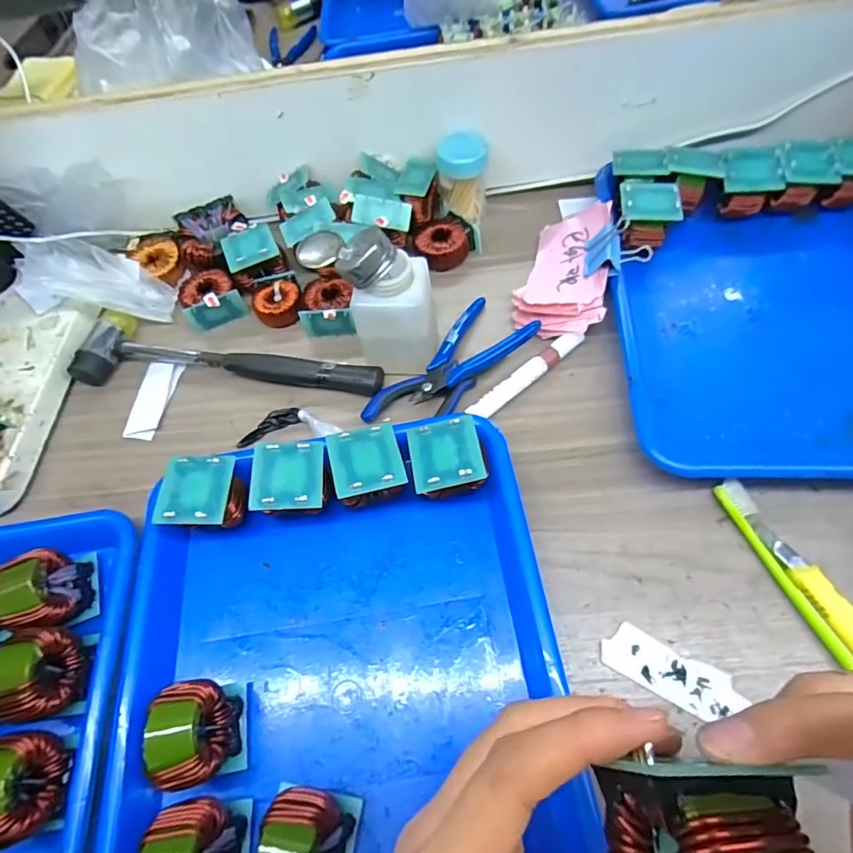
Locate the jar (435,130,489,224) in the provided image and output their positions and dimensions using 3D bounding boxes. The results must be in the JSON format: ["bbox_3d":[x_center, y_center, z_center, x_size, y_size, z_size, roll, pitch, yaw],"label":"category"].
[{"bbox_3d":[0.033,-0.230,0.470,0.045,0.065,0.043,-4,60,4],"label":"jar"}]

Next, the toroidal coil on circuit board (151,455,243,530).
[{"bbox_3d":[-0.147,0.051,0.346,0.047,0.045,0.047,-4,60,4],"label":"toroidal coil on circuit board"}]

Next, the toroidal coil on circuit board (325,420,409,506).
[{"bbox_3d":[-0.038,0.030,0.345,0.045,0.044,0.046,-17,60,-4],"label":"toroidal coil on circuit board"}]

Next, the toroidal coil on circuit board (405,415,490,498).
[{"bbox_3d":[0.014,0.028,0.339,0.047,0.048,0.048,-10,60,1],"label":"toroidal coil on circuit board"}]

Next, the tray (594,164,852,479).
[{"bbox_3d":[0.274,-0.085,0.389,0.249,0.034,0.283,3,61,8],"label":"tray"}]

